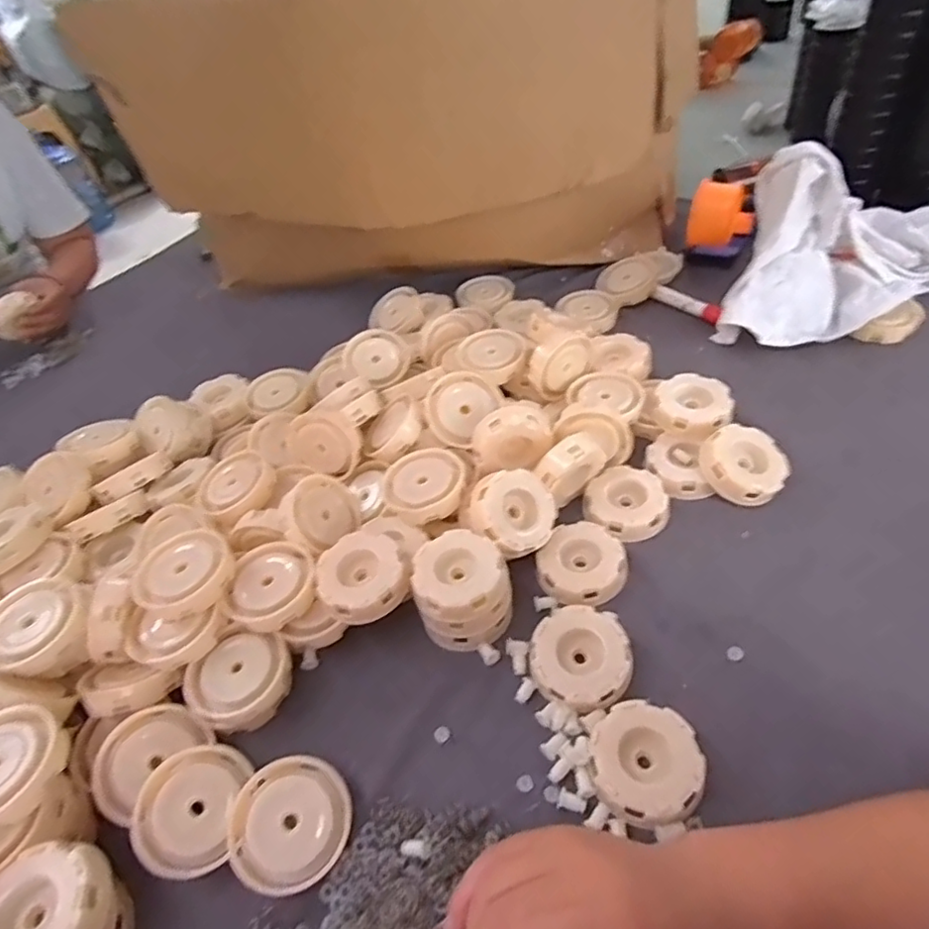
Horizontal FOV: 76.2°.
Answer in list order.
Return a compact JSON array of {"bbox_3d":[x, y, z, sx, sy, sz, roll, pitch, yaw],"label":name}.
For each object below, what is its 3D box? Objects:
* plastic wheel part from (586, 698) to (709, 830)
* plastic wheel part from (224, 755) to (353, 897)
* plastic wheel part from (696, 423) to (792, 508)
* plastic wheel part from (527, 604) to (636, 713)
[{"bbox_3d":[0.110,0.181,0.361,0.066,0.022,0.065,-6,46,6],"label":"plastic wheel part"},{"bbox_3d":[-0.106,0.217,0.359,0.069,0.015,0.069,7,53,-10],"label":"plastic wheel part"},{"bbox_3d":[0.229,-0.001,0.489,0.065,0.023,0.061,31,61,9],"label":"plastic wheel part"},{"bbox_3d":[0.080,0.131,0.405,0.067,0.023,0.065,-6,46,6],"label":"plastic wheel part"}]

